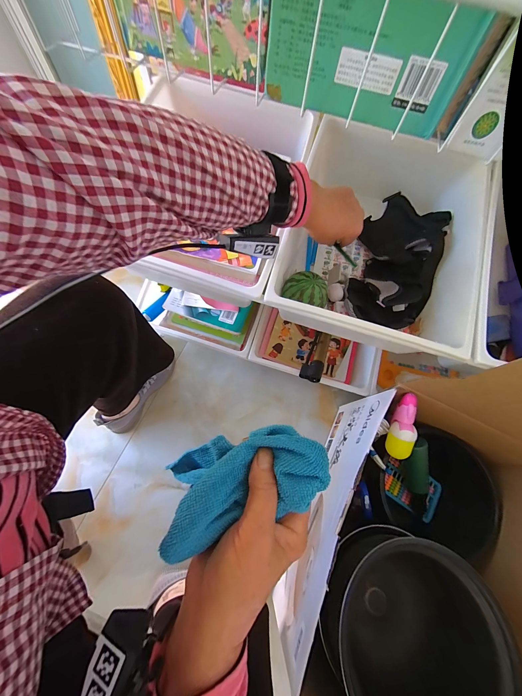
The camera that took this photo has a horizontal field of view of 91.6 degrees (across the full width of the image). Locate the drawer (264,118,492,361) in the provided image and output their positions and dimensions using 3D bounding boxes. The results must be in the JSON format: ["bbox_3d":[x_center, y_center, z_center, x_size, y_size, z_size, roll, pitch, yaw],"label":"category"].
[{"bbox_3d":[0.180,-0.170,0.418,0.267,0.121,0.340,17,72,3],"label":"drawer"}]

